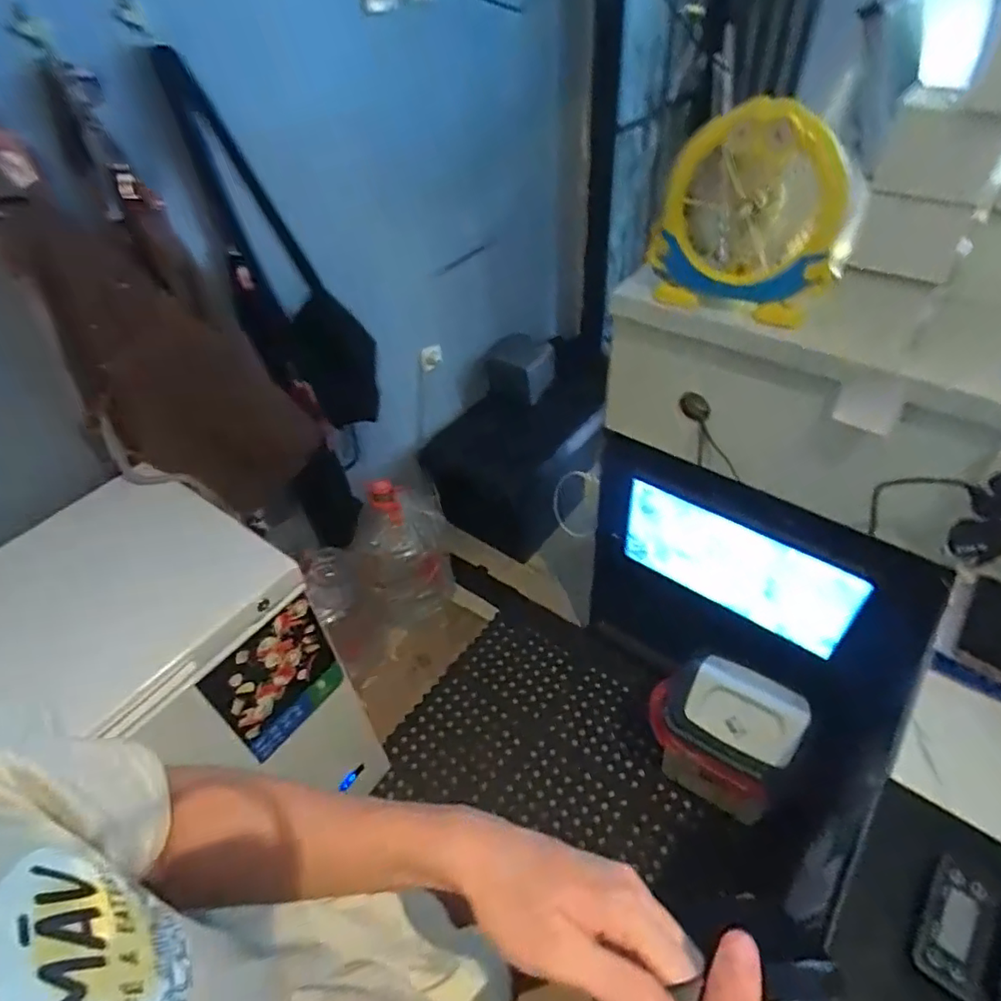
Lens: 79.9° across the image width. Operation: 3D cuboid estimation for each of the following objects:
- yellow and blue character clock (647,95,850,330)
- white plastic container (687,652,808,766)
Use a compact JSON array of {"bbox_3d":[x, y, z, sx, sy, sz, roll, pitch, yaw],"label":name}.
[{"bbox_3d":[0.351,-0.406,0.857,0.252,0.261,0.106,11,48,15],"label":"yellow and blue character clock"},{"bbox_3d":[0.504,0.412,1.218,0.214,0.081,0.168,21,51,23],"label":"white plastic container"}]

